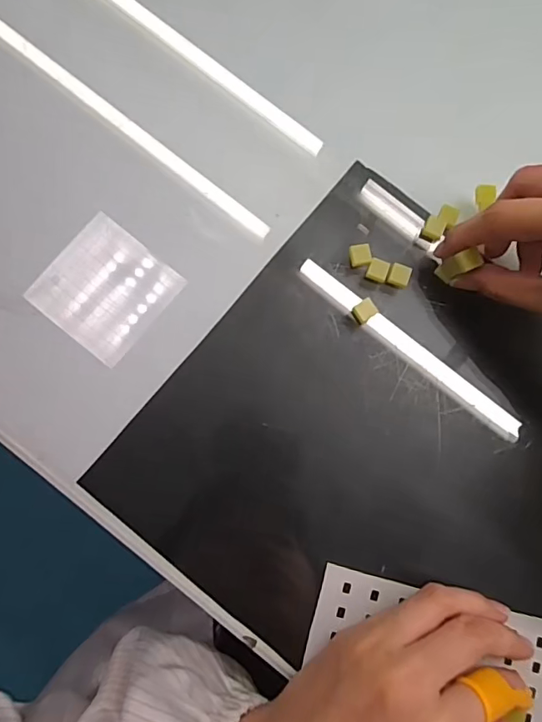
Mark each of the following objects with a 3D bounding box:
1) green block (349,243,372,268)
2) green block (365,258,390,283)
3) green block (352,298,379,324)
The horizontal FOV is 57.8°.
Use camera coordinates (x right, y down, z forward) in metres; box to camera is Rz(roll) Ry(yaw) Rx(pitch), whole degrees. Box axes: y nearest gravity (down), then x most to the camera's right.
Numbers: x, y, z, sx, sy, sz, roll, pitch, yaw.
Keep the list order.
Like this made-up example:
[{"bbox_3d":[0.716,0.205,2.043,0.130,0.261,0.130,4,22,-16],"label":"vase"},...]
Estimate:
[{"bbox_3d":[0.049,-0.058,0.270,0.011,0.007,0.011,-5,81,-5],"label":"green block"},{"bbox_3d":[0.059,-0.050,0.269,0.011,0.004,0.011,20,80,-1],"label":"green block"},{"bbox_3d":[0.051,-0.027,0.265,0.013,0.005,0.010,-38,85,-9],"label":"green block"}]

